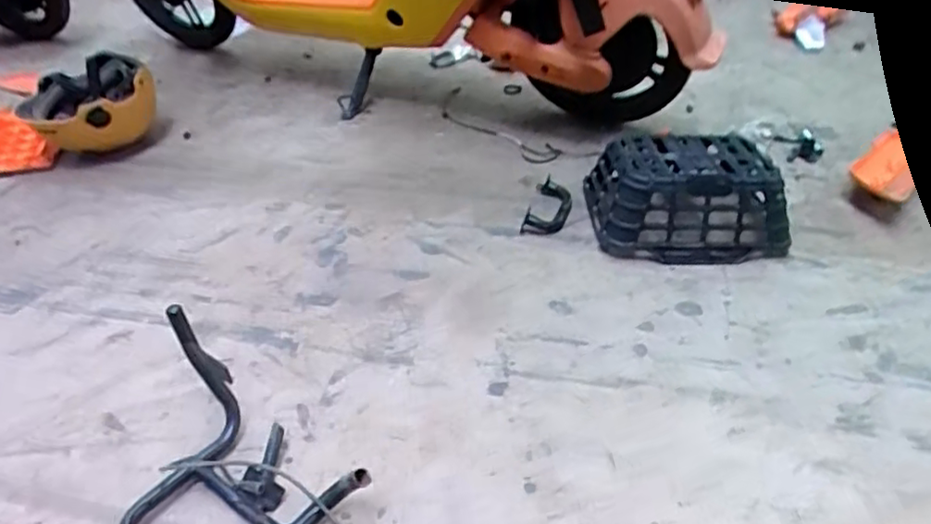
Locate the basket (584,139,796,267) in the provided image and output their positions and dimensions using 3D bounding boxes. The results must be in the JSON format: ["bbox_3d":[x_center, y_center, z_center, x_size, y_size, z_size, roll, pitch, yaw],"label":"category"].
[{"bbox_3d":[0.365,-0.114,1.106,0.291,0.137,0.232,-7,40,-7],"label":"basket"}]

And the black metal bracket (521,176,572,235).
[{"bbox_3d":[0.151,-0.098,1.174,0.074,0.031,0.150,10,41,13],"label":"black metal bracket"}]

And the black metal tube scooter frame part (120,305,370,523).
[{"bbox_3d":[-0.274,0.221,0.687,0.271,0.154,0.191,26,46,29],"label":"black metal tube scooter frame part"}]

